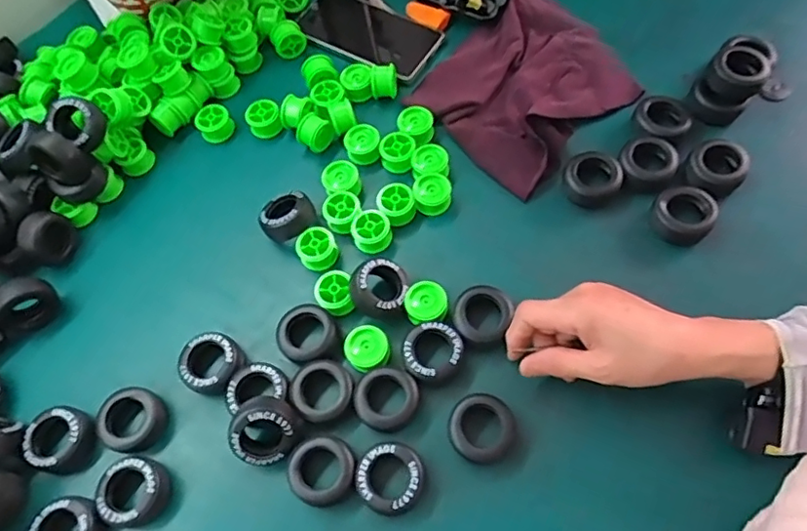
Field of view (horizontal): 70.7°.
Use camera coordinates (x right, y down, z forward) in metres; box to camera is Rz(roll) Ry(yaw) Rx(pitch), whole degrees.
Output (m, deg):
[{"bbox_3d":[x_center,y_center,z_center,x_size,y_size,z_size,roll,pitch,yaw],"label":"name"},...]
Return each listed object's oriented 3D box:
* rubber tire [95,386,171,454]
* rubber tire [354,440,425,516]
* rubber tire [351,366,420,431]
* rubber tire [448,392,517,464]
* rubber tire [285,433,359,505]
[{"bbox_3d":[-0.214,0.123,0.453,0.048,0.027,0.048,-2,64,5],"label":"rubber tire"},{"bbox_3d":[-0.009,0.155,0.416,0.047,0.022,0.048,22,69,12],"label":"rubber tire"},{"bbox_3d":[-0.013,0.102,0.439,0.047,0.018,0.048,27,70,14],"label":"rubber tire"},{"bbox_3d":[0.059,0.122,0.427,0.048,0.023,0.047,-1,66,2],"label":"rubber tire"},{"bbox_3d":[-0.060,0.150,0.420,0.048,0.016,0.047,-1,66,2],"label":"rubber tire"}]

